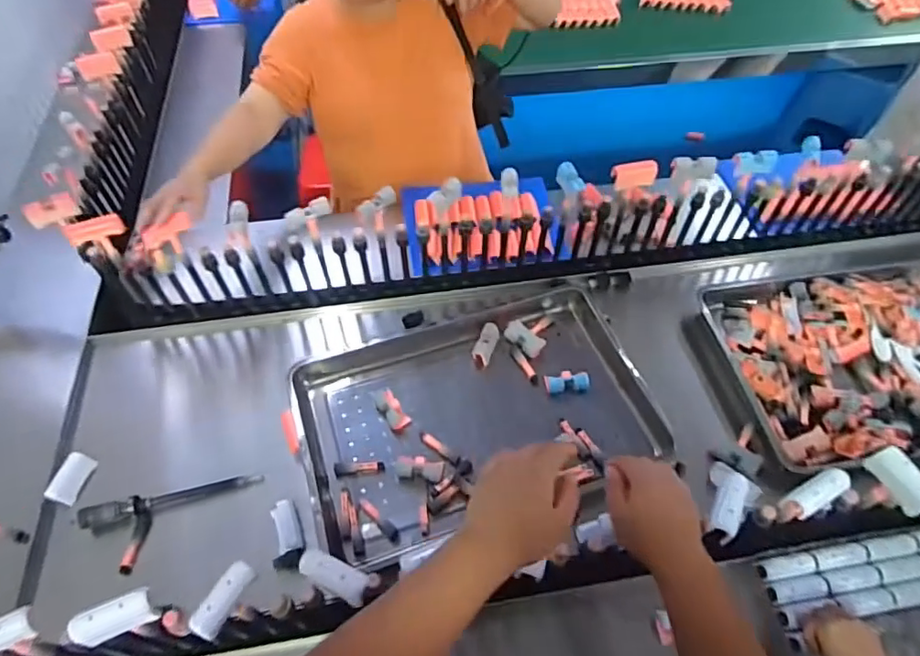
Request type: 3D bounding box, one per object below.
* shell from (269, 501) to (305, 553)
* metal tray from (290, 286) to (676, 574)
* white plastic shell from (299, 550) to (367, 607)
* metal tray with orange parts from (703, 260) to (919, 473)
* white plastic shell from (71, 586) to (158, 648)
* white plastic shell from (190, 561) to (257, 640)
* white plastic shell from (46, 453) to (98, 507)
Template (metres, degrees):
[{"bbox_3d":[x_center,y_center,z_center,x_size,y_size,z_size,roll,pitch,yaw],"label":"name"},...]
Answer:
[{"bbox_3d":[-0.267,0.306,0.877,0.037,0.015,0.076,-17,78,-12],"label":"shell"},{"bbox_3d":[0.027,0.140,0.985,0.577,0.040,0.387,-16,58,-11],"label":"metal tray"},{"bbox_3d":[-0.136,0.265,0.610,0.084,0.013,0.031,24,59,15],"label":"white plastic shell"},{"bbox_3d":[0.790,0.050,1.062,0.602,0.090,0.438,-8,56,-6],"label":"metal tray with orange parts"},{"bbox_3d":[-0.356,0.297,0.580,0.075,0.027,0.032,-21,59,-14],"label":"white plastic shell"},{"bbox_3d":[-0.249,0.284,0.597,0.027,0.019,0.075,23,59,14],"label":"white plastic shell"},{"bbox_3d":[-0.636,0.246,0.927,0.037,0.037,0.081,6,56,3],"label":"white plastic shell"}]

